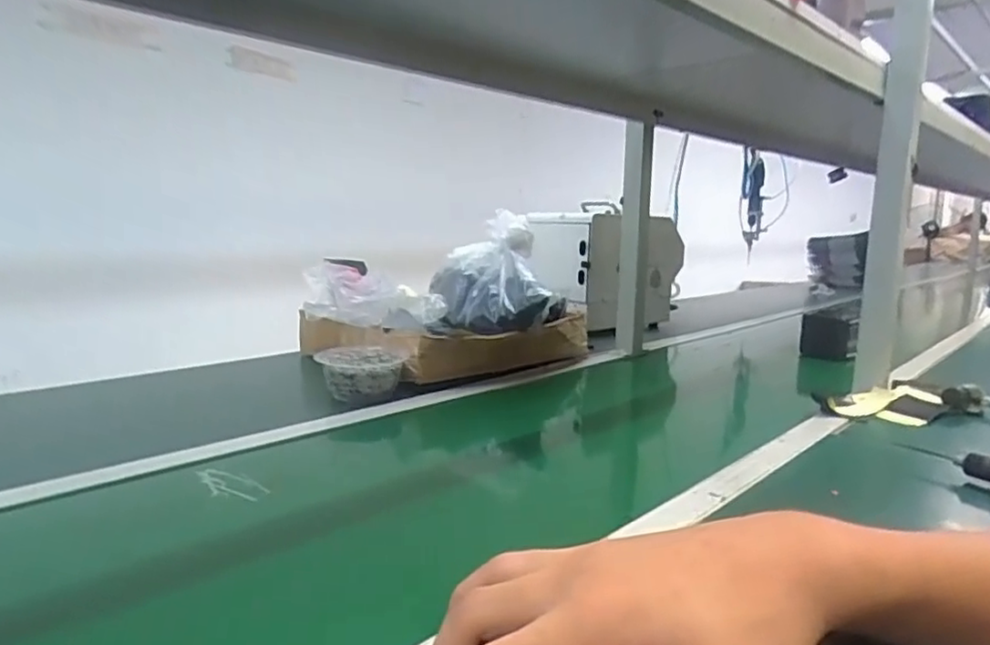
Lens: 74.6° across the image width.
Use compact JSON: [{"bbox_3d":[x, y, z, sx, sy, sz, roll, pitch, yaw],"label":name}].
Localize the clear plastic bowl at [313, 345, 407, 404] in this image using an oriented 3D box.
[{"bbox_3d":[-0.209,0.078,1.027,0.133,0.065,0.123,1,9,0],"label":"clear plastic bowl"}]

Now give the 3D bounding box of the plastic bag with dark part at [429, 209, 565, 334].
[{"bbox_3d":[-0.013,-0.090,1.199,0.197,0.193,0.250,-1,9,-15],"label":"plastic bag with dark part"}]

